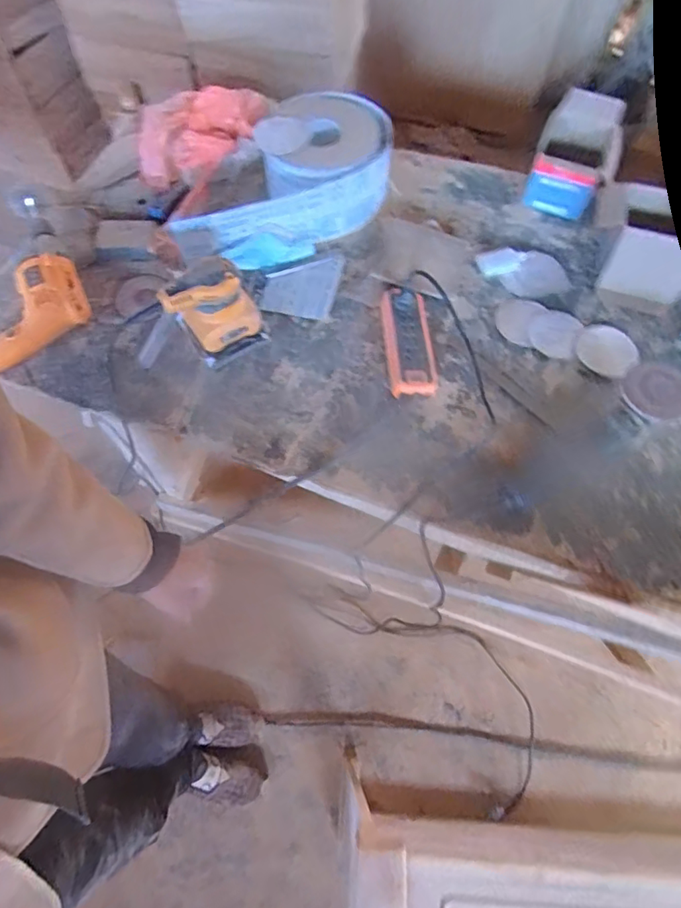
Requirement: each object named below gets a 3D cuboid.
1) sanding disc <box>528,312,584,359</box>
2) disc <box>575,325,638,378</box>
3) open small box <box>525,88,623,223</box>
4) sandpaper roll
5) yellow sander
[{"bbox_3d":[0.348,-0.197,0.846,0.078,0.004,0.089,20,70,15],"label":"sanding disc"},{"bbox_3d":[0.419,-0.163,0.814,0.087,0.006,0.089,-7,64,15],"label":"disc"},{"bbox_3d":[0.424,-0.527,0.932,0.140,0.134,0.171,19,65,9],"label":"open small box"},{"bbox_3d":[-0.095,-0.466,0.901,0.417,0.124,0.222,-38,70,-18],"label":"sandpaper roll"},{"bbox_3d":[-0.190,-0.211,0.770,0.126,0.131,0.093,-33,68,-16],"label":"yellow sander"}]

